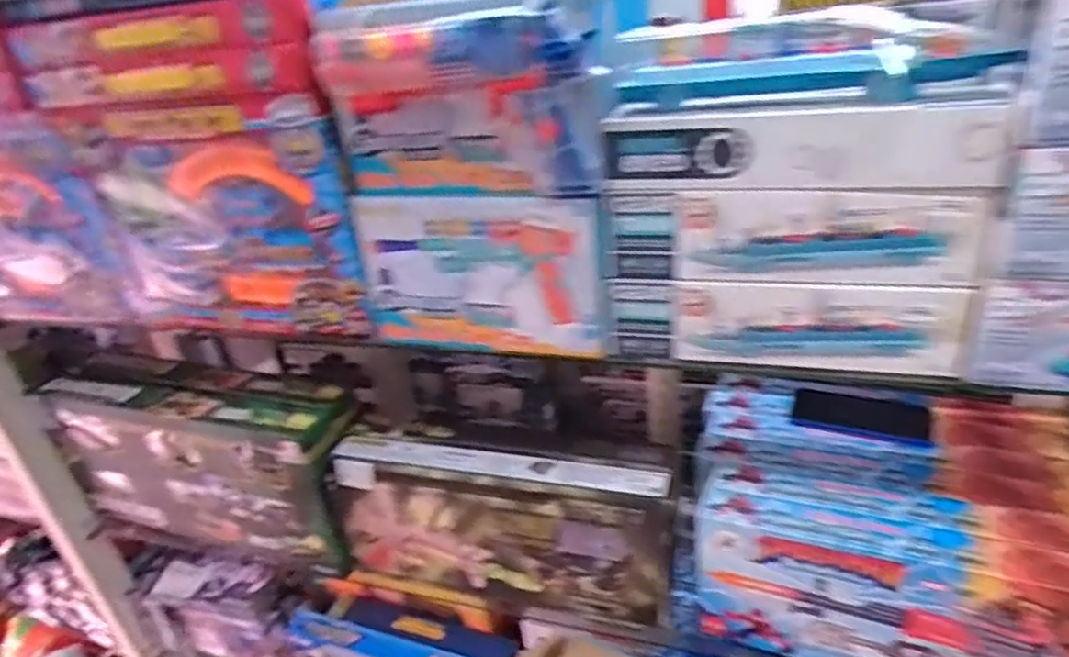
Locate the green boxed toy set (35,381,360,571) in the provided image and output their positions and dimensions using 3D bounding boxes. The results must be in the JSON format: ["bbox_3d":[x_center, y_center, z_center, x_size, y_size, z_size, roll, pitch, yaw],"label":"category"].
[{"bbox_3d":[-0.499,0.206,1.008,0.489,0.241,0.124,4,31,19],"label":"green boxed toy set"}]

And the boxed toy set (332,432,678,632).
[{"bbox_3d":[-0.039,0.265,0.876,0.444,0.230,0.107,1,30,15],"label":"boxed toy set"}]

